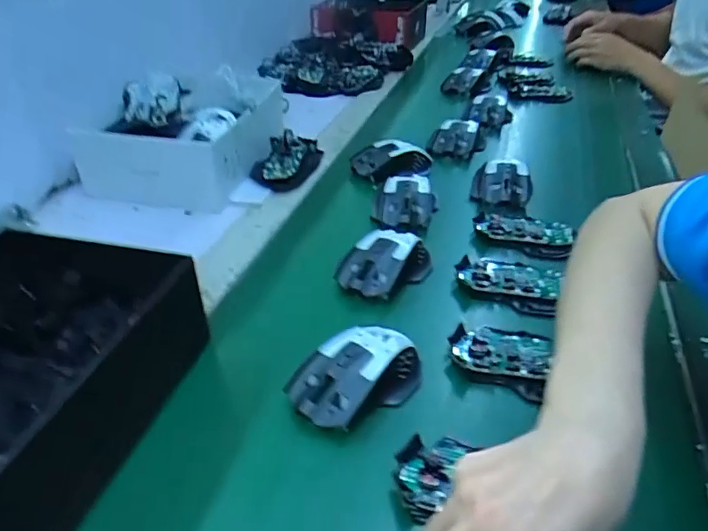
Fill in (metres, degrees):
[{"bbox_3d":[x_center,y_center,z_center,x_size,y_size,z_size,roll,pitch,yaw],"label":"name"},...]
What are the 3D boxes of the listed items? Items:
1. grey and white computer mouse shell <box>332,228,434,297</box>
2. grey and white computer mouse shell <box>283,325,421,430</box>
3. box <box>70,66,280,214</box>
[{"bbox_3d":[0.030,-0.005,0.529,0.103,0.039,0.068,-32,47,-33],"label":"grey and white computer mouse shell"},{"bbox_3d":[0.003,0.079,0.405,0.104,0.033,0.059,-27,44,-28],"label":"grey and white computer mouse shell"},{"bbox_3d":[-0.224,-0.174,0.725,0.198,0.101,0.236,7,39,11],"label":"box"}]

